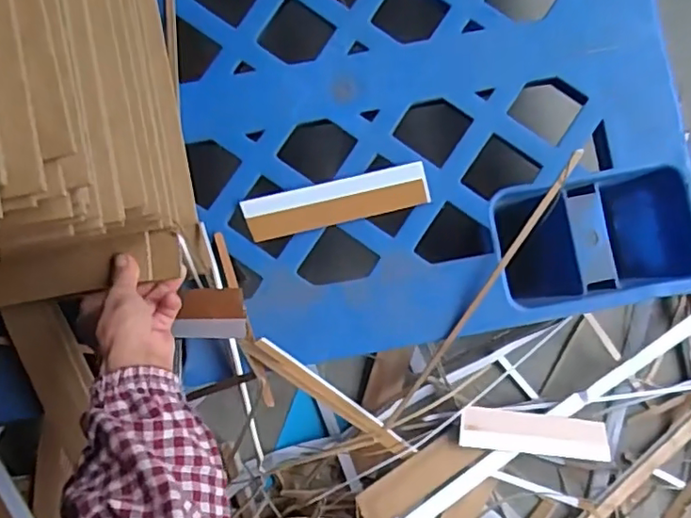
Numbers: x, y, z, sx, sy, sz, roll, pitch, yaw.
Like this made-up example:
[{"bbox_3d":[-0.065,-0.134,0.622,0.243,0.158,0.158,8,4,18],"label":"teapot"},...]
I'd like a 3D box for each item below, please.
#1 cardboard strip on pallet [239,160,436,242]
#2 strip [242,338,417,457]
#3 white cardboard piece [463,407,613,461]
[{"bbox_3d":[-0.008,-0.057,0.576,0.177,0.010,0.042,-13,88,-1],"label":"cardboard strip on pallet"},{"bbox_3d":[-0.012,0.138,0.577,0.205,0.014,0.020,38,85,-16],"label":"strip"},{"bbox_3d":[0.215,0.200,0.667,0.178,0.011,0.045,9,86,-10],"label":"white cardboard piece"}]

